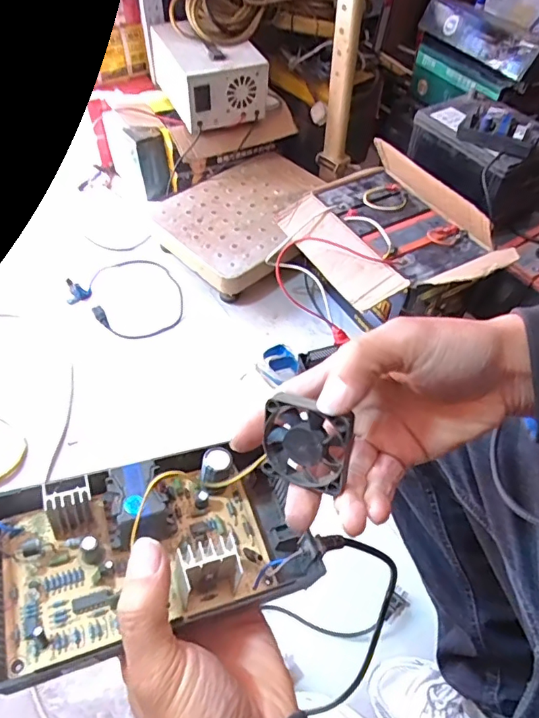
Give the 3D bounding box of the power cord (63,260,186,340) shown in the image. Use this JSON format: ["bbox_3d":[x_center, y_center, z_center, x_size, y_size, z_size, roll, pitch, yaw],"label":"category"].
[{"bbox_3d":[-0.305,-0.143,1.110,0.266,0.028,0.195,31,58,20],"label":"power cord"}]

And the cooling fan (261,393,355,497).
[{"bbox_3d":[0.020,0.047,0.283,0.050,0.050,0.009,15,23,24],"label":"cooling fan"}]

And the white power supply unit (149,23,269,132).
[{"bbox_3d":[-0.140,-0.662,1.168,0.192,0.153,0.238,-23,56,-18],"label":"white power supply unit"}]

